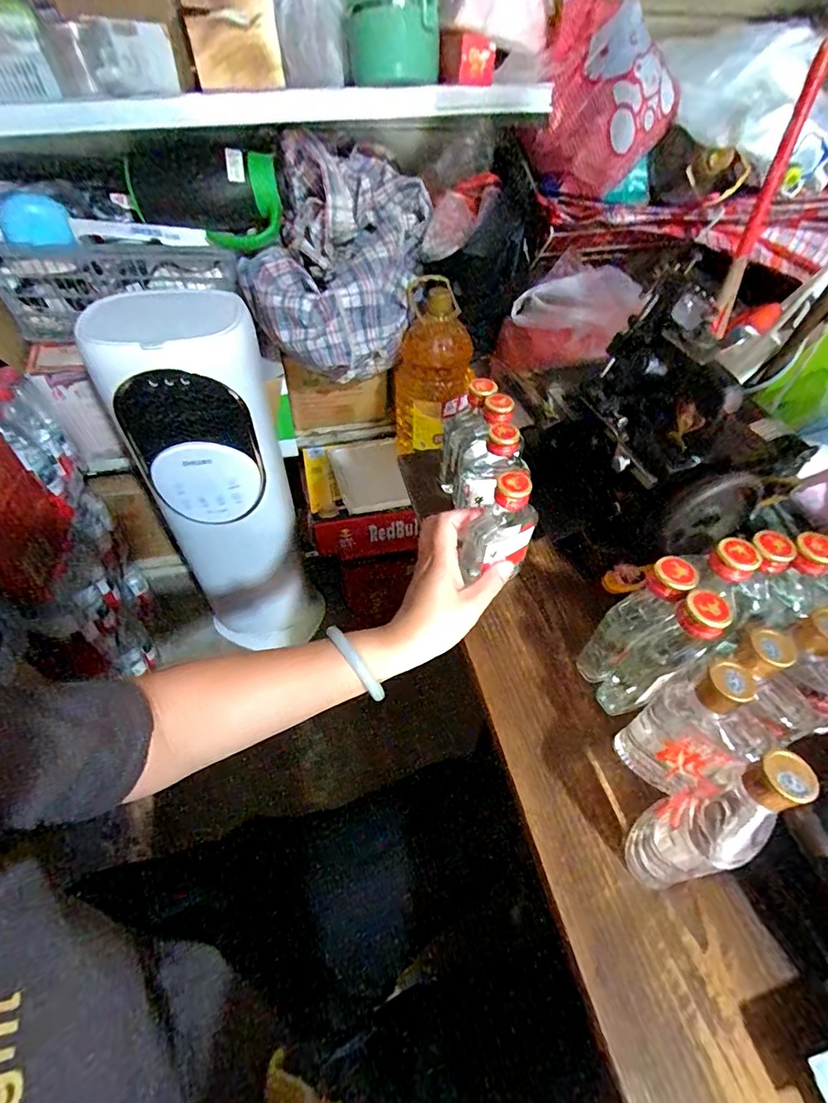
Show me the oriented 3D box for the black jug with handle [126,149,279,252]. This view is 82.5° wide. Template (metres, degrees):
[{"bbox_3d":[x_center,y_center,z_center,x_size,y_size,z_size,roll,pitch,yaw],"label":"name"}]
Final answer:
[{"bbox_3d":[-0.362,-0.629,0.829,0.256,0.128,0.114,6,50,3],"label":"black jug with handle"}]

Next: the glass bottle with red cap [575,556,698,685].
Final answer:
[{"bbox_3d":[0.163,0.058,0.360,0.035,0.128,0.042,37,58,26],"label":"glass bottle with red cap"}]

